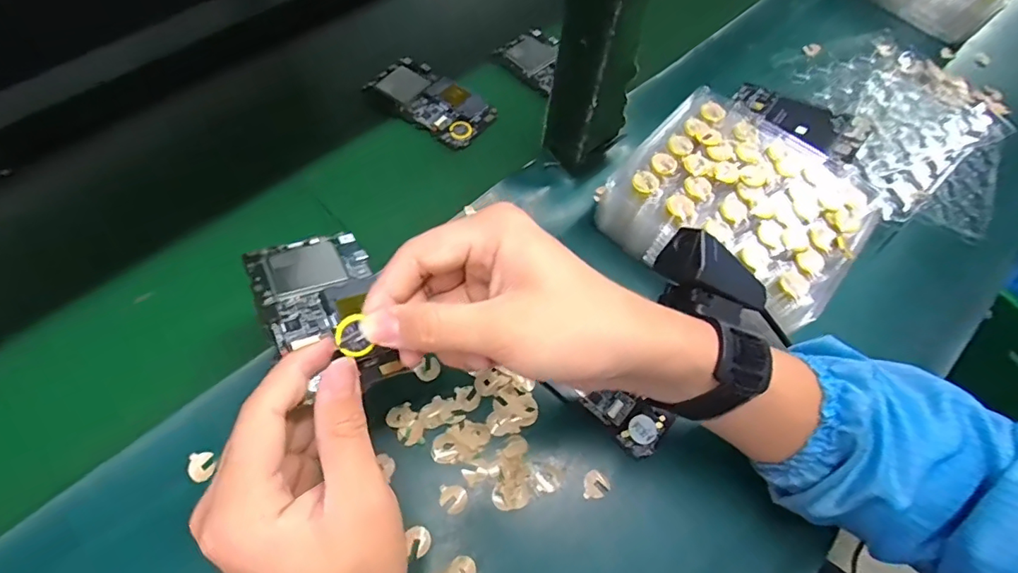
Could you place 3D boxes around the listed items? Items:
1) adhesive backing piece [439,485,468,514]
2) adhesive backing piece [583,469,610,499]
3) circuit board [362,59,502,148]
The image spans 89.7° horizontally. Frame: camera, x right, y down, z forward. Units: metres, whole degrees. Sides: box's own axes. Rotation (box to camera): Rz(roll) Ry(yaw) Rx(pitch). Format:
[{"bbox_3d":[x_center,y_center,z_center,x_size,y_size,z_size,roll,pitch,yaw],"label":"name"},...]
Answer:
[{"bbox_3d":[-0.036,0.138,0.331,0.018,0.004,0.017,2,66,-5],"label":"adhesive backing piece"},{"bbox_3d":[0.059,0.132,0.340,0.018,0.004,0.017,1,62,-2],"label":"adhesive backing piece"},{"bbox_3d":[-0.076,-0.184,0.503,0.120,0.010,0.063,37,66,16],"label":"circuit board"}]

